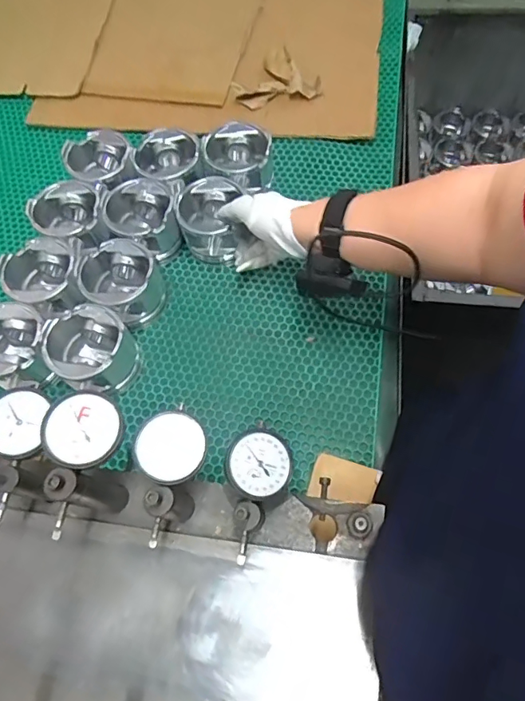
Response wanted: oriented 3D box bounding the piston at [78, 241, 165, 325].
[{"bbox_3d":[-0.178,-0.087,0.612,0.096,0.080,0.102,-21,65,-6],"label":"piston"}]

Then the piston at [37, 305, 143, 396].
[{"bbox_3d":[-0.201,0.001,0.568,0.094,0.080,0.086,-2,66,4],"label":"piston"}]

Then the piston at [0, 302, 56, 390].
[{"bbox_3d":[-0.299,0.002,0.580,0.085,0.099,0.093,-2,66,4],"label":"piston"}]

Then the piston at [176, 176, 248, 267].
[{"bbox_3d":[-0.067,-0.181,0.661,0.089,0.086,0.098,-2,62,0],"label":"piston"}]

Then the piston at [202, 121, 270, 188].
[{"bbox_3d":[-0.033,-0.271,0.687,0.093,0.074,0.104,-3,64,2],"label":"piston"}]

